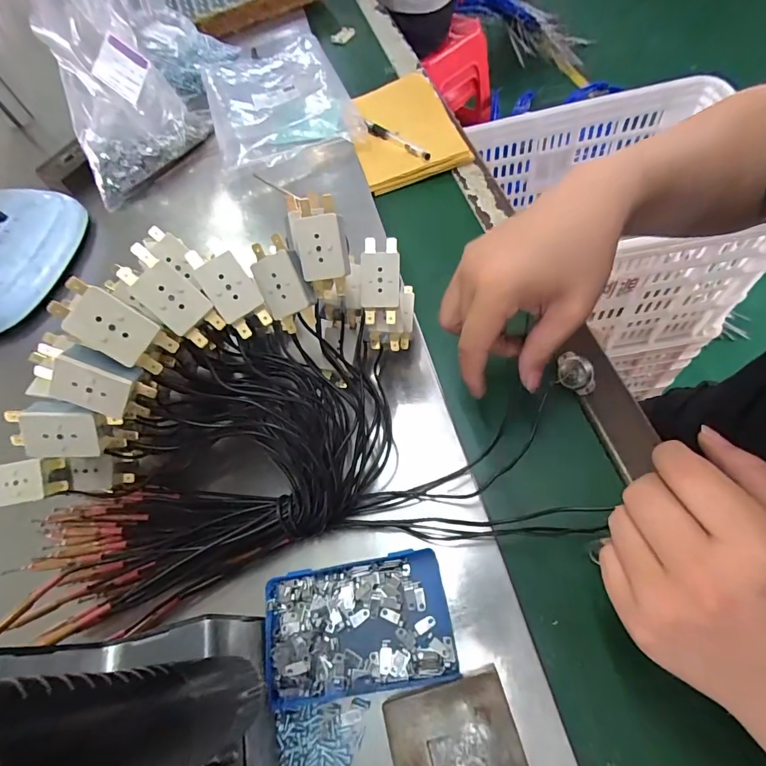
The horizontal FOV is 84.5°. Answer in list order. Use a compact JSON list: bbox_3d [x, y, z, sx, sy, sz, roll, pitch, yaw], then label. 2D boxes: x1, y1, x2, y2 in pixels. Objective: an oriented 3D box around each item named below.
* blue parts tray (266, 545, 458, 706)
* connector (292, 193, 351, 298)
[{"bbox_3d":[-0.016,0.149,0.261,0.112,0.015,0.070,-12,59,3],"label":"blue parts tray"},{"bbox_3d":[-0.038,-0.088,0.259,0.031,0.046,0.016,-4,18,15],"label":"connector"}]

